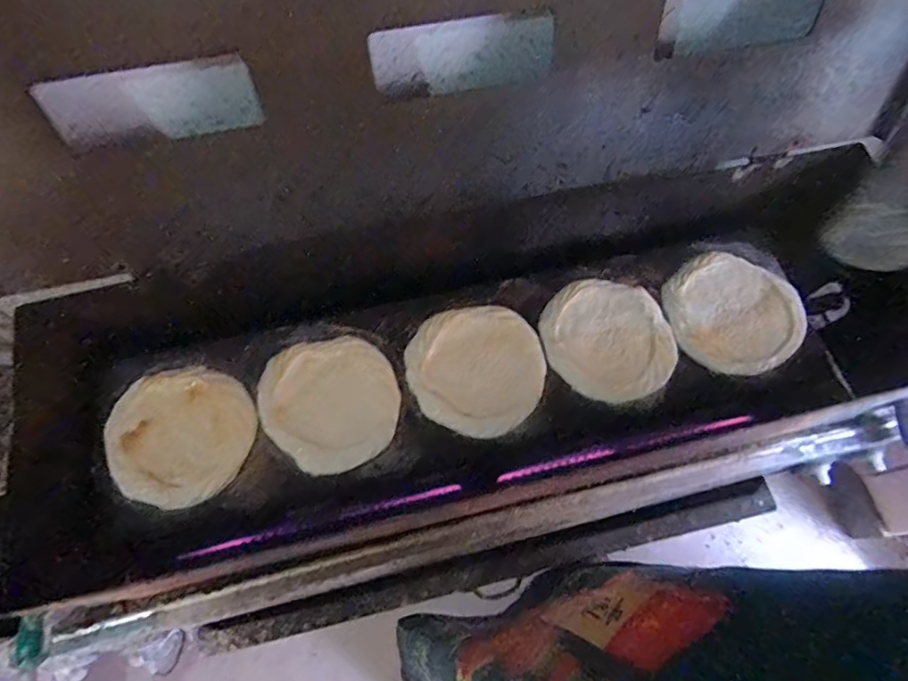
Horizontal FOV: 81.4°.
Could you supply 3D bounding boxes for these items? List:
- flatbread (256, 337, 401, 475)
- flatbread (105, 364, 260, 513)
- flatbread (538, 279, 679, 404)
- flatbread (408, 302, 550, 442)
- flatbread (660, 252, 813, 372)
[{"bbox_3d":[-0.126,0.064,0.538,0.137,0.013,0.130,0,67,-1],"label":"flatbread"},{"bbox_3d":[-0.273,0.093,0.527,0.134,0.016,0.134,0,67,-1],"label":"flatbread"},{"bbox_3d":[0.166,-0.003,0.573,0.135,0.010,0.137,0,67,-1],"label":"flatbread"},{"bbox_3d":[0.026,0.029,0.556,0.140,0.014,0.135,0,67,-1],"label":"flatbread"},{"bbox_3d":[0.312,-0.031,0.587,0.149,0.013,0.136,0,67,-1],"label":"flatbread"}]

